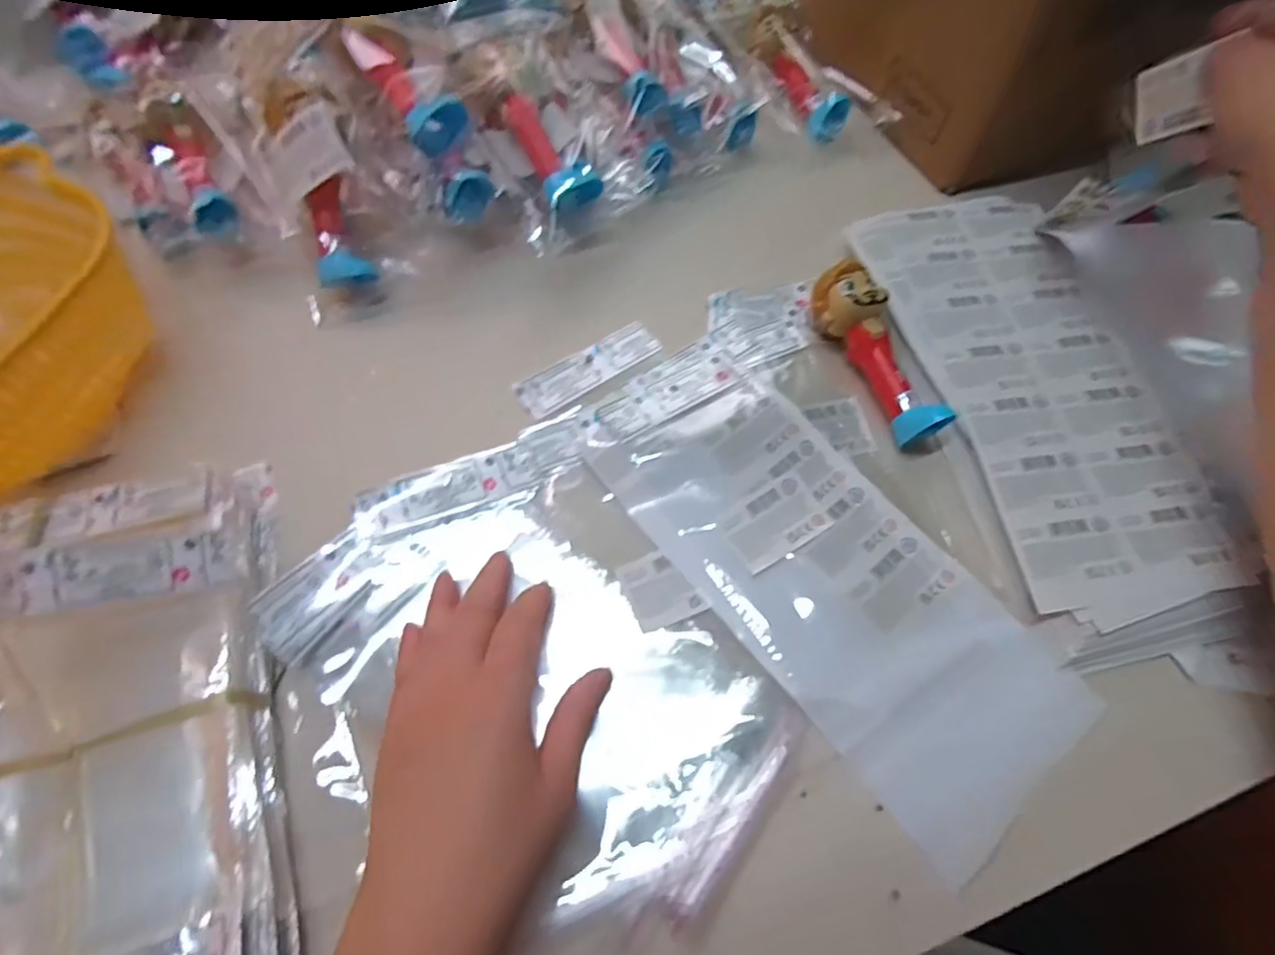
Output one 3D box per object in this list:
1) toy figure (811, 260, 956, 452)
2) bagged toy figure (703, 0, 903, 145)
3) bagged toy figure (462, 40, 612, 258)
[{"bbox_3d":[0.149,-0.076,0.377,0.035,0.034,0.117,-23,67,-11],"label":"toy figure"},{"bbox_3d":[0.128,-0.349,0.501,0.088,0.040,0.184,-23,69,-11],"label":"bagged toy figure"},{"bbox_3d":[-0.068,-0.228,0.407,0.070,0.053,0.159,-20,86,-8],"label":"bagged toy figure"}]

